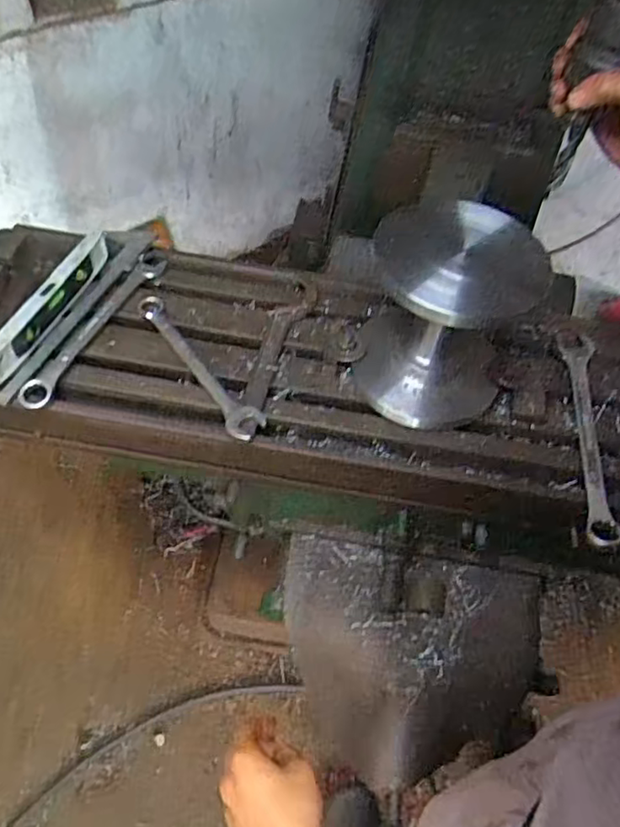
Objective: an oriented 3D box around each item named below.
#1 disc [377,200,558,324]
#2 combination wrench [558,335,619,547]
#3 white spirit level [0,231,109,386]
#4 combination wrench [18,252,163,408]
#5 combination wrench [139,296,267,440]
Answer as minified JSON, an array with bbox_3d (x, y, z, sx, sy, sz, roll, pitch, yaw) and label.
[{"bbox_3d":[0.141,-0.144,0.606,0.161,0.015,0.149,1,58,-2],"label":"disc"},{"bbox_3d":[0.302,0.015,0.707,0.042,0.022,0.281,9,51,1],"label":"combination wrench"},{"bbox_3d":[-0.285,-0.126,0.720,0.028,0.046,0.229,16,51,7],"label":"white spirit level"},{"bbox_3d":[-0.236,-0.100,0.728,0.032,0.010,0.254,20,54,9],"label":"combination wrench"},{"bbox_3d":[-0.125,-0.052,0.705,0.038,0.018,0.229,-31,62,-26],"label":"combination wrench"}]

